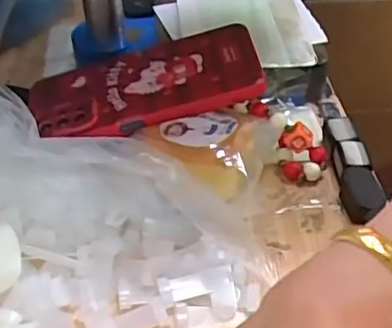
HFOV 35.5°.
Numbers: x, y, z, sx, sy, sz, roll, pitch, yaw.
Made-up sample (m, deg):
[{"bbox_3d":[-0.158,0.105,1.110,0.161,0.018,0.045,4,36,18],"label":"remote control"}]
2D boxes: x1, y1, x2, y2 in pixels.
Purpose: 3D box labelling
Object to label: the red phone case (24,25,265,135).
[{"bbox_3d":[-0.039,-0.055,0.424,0.164,0.010,0.081,-14,46,6],"label":"red phone case"}]

